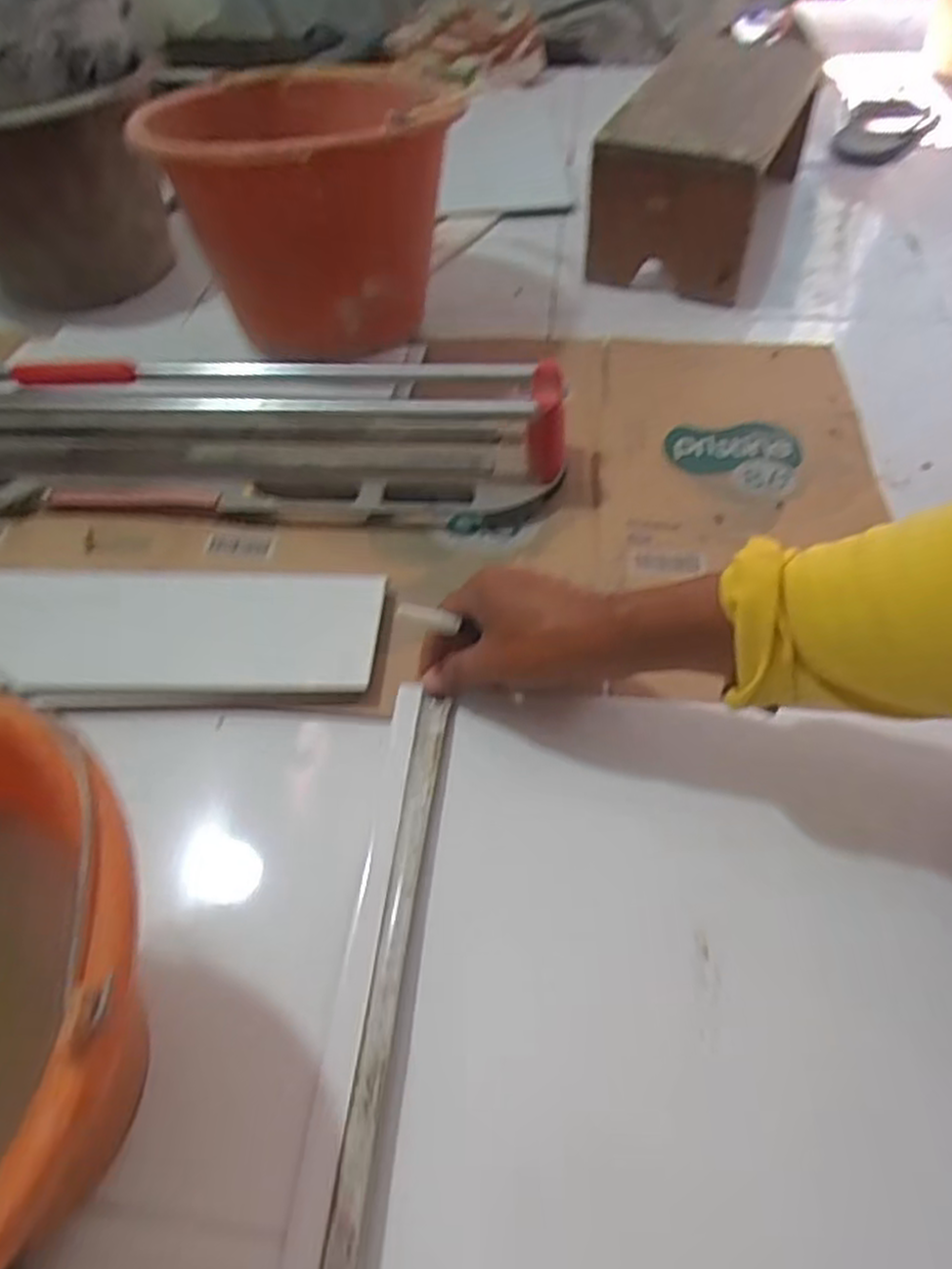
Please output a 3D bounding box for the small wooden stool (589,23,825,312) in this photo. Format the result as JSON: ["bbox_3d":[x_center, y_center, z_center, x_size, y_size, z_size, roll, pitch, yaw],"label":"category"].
[{"bbox_3d":[0.256,-0.529,0.875,0.169,0.148,0.355,19,54,17],"label":"small wooden stool"}]

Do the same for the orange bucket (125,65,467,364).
[{"bbox_3d":[-0.155,-0.415,0.749,0.275,0.192,0.287,-1,51,2],"label":"orange bucket"}]

